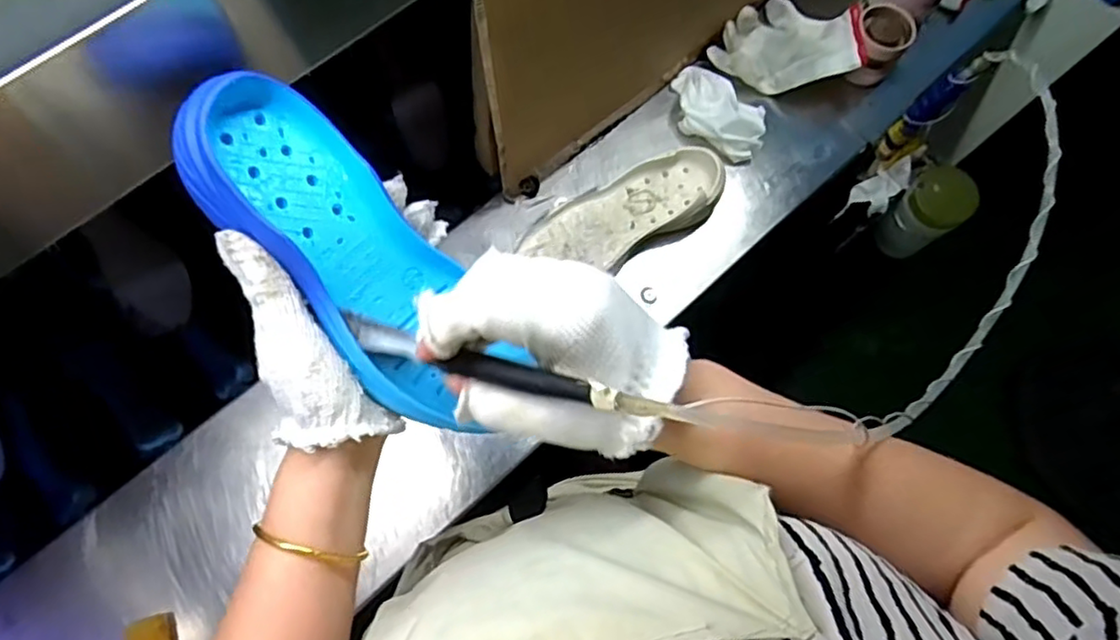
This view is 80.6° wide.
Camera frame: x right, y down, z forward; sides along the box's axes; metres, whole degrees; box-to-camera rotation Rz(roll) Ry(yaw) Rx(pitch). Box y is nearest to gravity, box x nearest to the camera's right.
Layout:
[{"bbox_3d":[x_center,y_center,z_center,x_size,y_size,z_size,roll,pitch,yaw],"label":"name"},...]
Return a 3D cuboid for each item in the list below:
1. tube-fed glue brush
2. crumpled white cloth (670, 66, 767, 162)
[{"bbox_3d":[-0.040,0.020,0.315,0.166,0.017,0.017,12,69,28],"label":"tube-fed glue brush"},{"bbox_3d":[0.181,-0.242,0.766,0.124,0.040,0.081,31,73,9],"label":"crumpled white cloth"}]

